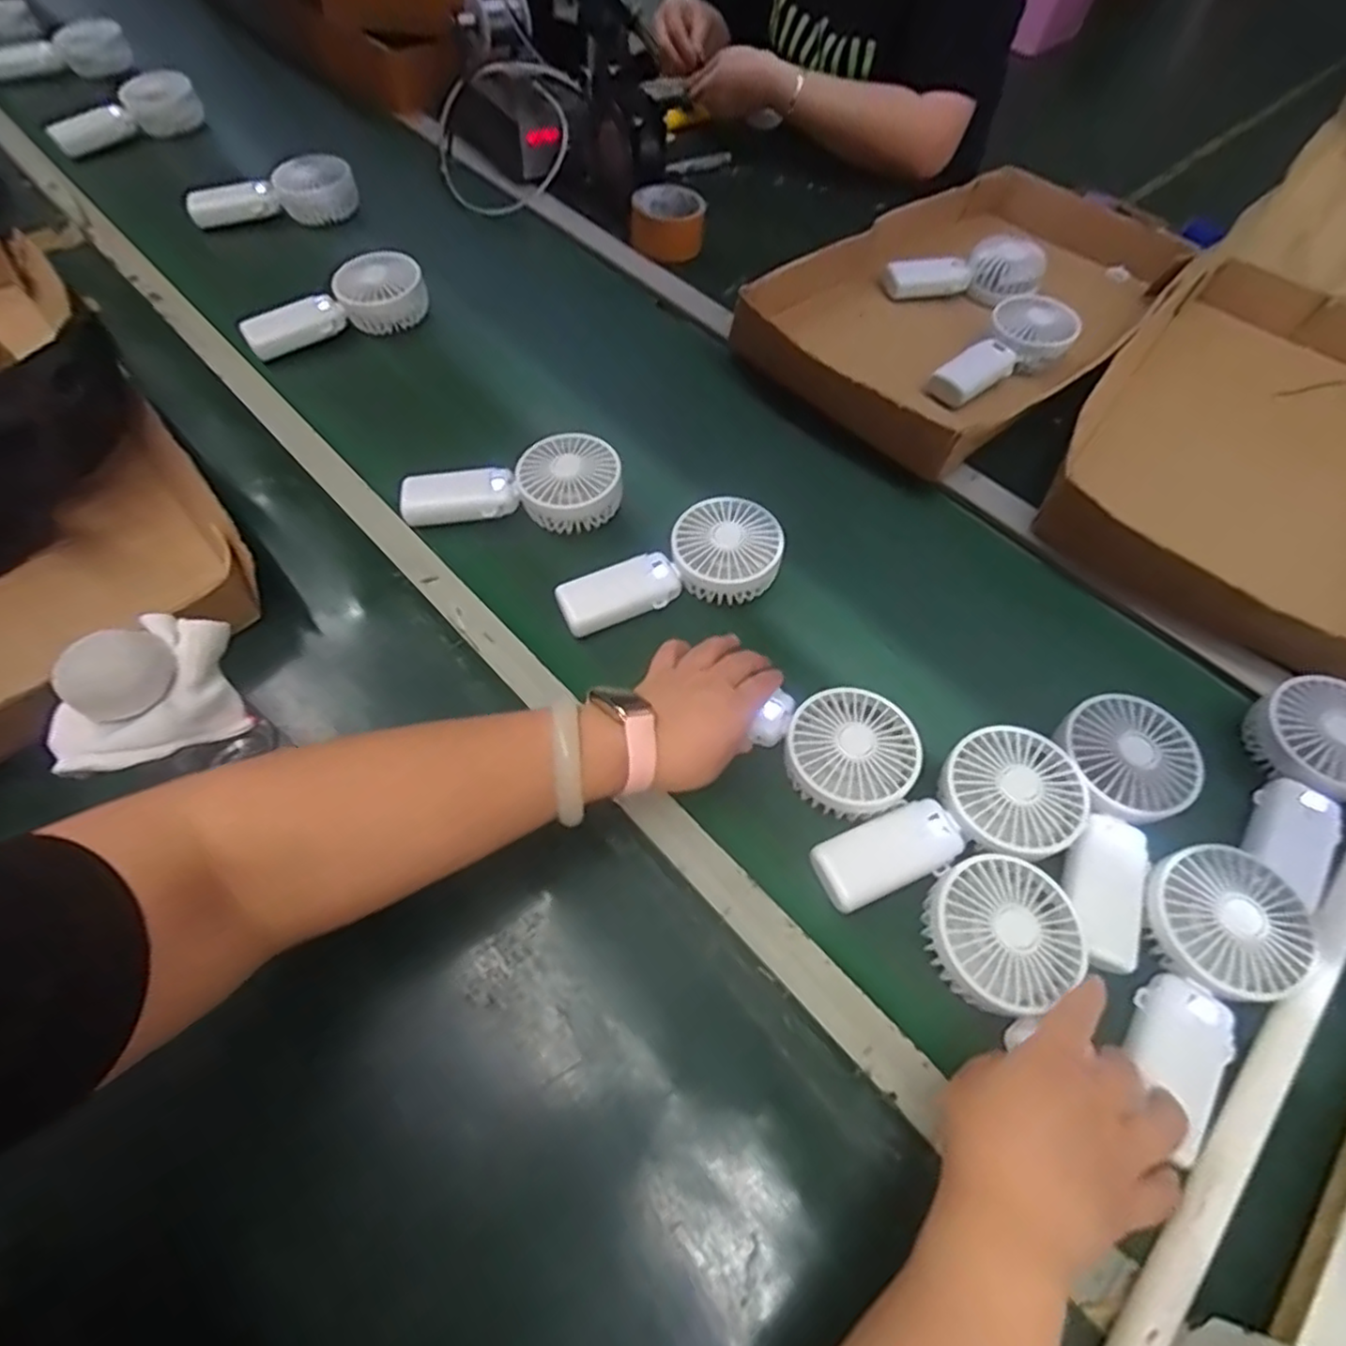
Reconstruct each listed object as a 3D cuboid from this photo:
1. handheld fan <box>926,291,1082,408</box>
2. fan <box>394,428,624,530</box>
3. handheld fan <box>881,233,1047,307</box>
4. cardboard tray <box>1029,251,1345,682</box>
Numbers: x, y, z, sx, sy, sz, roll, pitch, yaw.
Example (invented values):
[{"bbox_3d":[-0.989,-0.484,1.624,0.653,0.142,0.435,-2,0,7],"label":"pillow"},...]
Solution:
[{"bbox_3d":[0.340,-0.337,0.722,0.171,0.041,0.085,-35,67,-9],"label":"handheld fan"},{"bbox_3d":[-0.139,-0.165,0.595,0.183,0.042,0.081,-1,59,-4],"label":"fan"},{"bbox_3d":[0.343,-0.472,0.806,0.169,0.060,0.049,-5,59,-7],"label":"handheld fan"},{"bbox_3d":[0.588,-0.224,0.671,0.327,0.056,0.526,36,63,17],"label":"cardboard tray"}]

